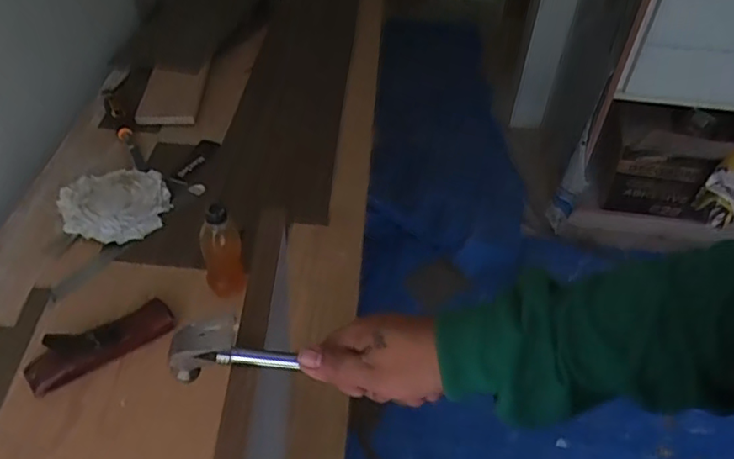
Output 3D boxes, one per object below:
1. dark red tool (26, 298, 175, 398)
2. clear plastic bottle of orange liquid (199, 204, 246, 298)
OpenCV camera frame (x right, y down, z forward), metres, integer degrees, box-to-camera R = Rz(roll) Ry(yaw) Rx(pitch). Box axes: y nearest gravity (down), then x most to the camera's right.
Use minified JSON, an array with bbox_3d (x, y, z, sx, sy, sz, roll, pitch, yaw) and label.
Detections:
[{"bbox_3d":[-0.368,0.155,0.822,0.197,0.041,0.060,-26,52,-29],"label":"dark red tool"},{"bbox_3d":[-0.213,0.031,0.868,0.059,0.146,0.048,-8,46,-11],"label":"clear plastic bottle of orange liquid"}]

